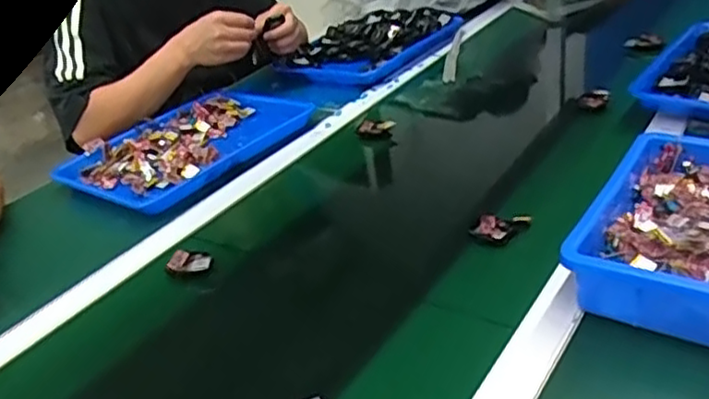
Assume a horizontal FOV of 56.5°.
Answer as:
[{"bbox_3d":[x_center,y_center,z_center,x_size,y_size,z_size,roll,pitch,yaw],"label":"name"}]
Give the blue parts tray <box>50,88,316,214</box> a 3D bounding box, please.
[{"bbox_3d":[-0.246,-0.085,0.983,0.226,0.033,0.341,15,38,38],"label":"blue parts tray"}]

